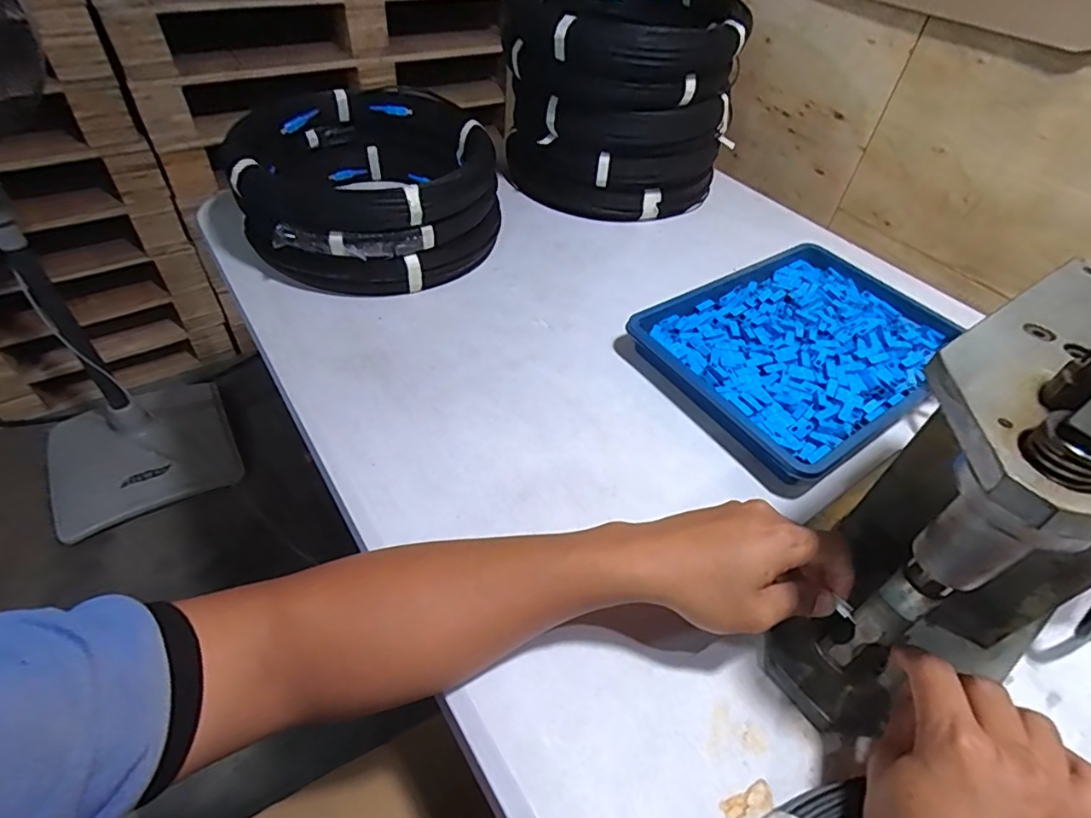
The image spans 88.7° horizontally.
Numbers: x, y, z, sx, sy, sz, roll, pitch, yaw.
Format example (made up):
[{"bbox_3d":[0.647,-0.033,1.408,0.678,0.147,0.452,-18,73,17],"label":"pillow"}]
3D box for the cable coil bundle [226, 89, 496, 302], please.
[{"bbox_3d":[-0.212,-0.267,0.682,0.285,0.125,0.289,-15,50,-19],"label":"cable coil bundle"}]

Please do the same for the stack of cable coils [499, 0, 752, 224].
[{"bbox_3d":[0.100,-0.443,0.792,0.302,0.241,0.274,6,47,0],"label":"stack of cable coils"}]

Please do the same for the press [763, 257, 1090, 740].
[{"bbox_3d":[0.288,0.030,0.322,0.285,0.294,0.126,-26,54,-26],"label":"press"}]

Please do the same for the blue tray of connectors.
[{"bbox_3d":[0.283,-0.071,0.603,0.327,0.032,0.241,-25,54,-26],"label":"blue tray of connectors"}]

